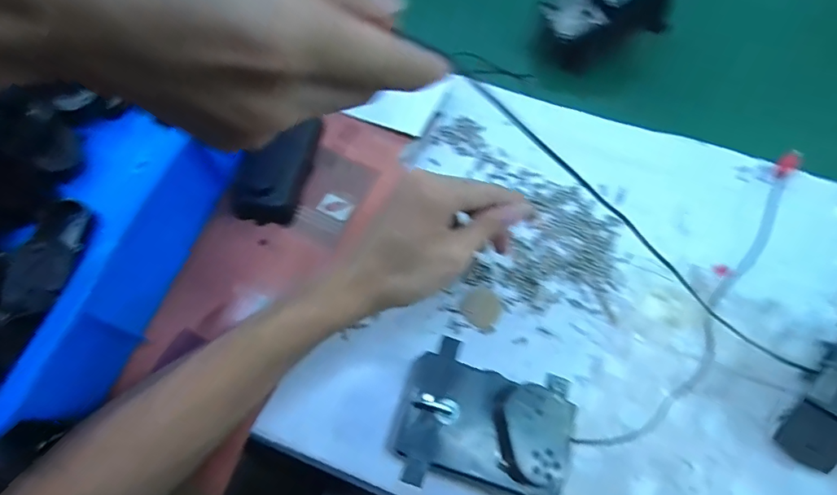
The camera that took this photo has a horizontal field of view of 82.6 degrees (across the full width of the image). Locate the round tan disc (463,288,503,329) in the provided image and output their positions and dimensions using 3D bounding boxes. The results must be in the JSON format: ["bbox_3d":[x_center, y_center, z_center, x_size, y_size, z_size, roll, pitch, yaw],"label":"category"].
[{"bbox_3d":[0.047,0.044,0.352,0.027,0.004,0.027,0,65,1],"label":"round tan disc"}]

